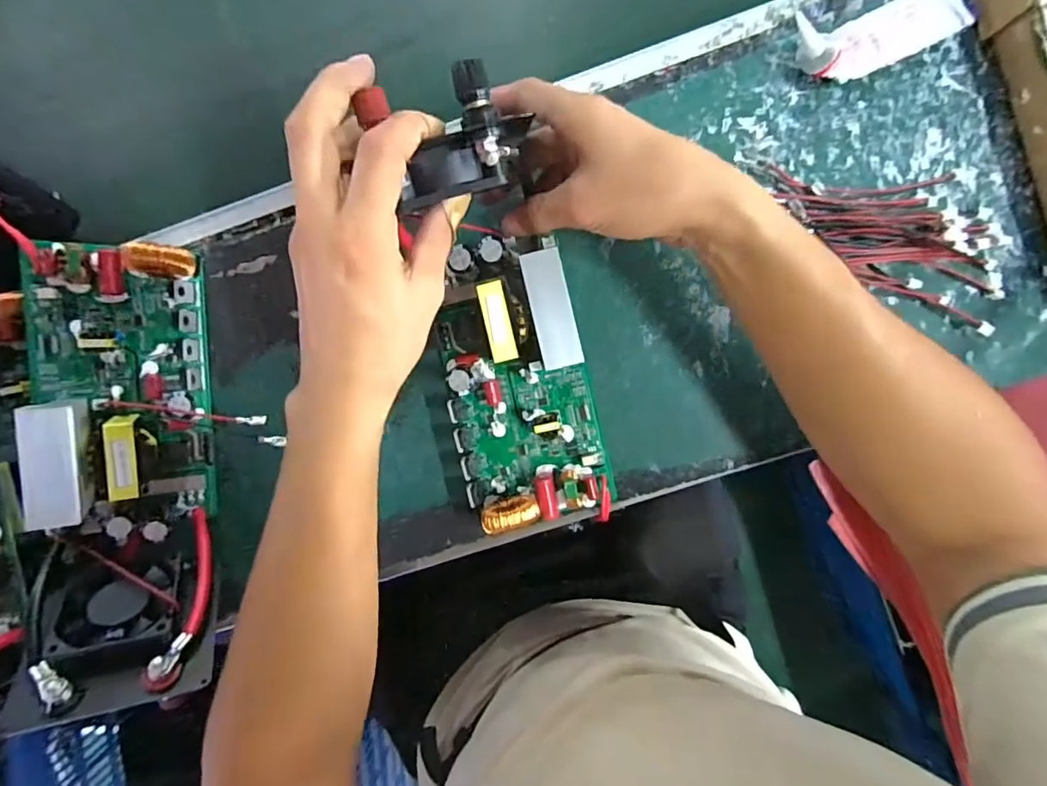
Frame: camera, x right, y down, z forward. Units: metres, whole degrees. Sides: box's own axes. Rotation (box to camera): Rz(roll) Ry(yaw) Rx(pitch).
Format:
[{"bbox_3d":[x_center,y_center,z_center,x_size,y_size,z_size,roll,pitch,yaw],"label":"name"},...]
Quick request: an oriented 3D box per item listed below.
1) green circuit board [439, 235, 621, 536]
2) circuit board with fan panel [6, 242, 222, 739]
[{"bbox_3d":[-0.004,-0.001,0.339,0.097,0.056,0.191,-13,95,4],"label":"green circuit board"},{"bbox_3d":[-0.257,0.048,0.330,0.103,0.090,0.278,-2,78,-25],"label":"circuit board with fan panel"}]

